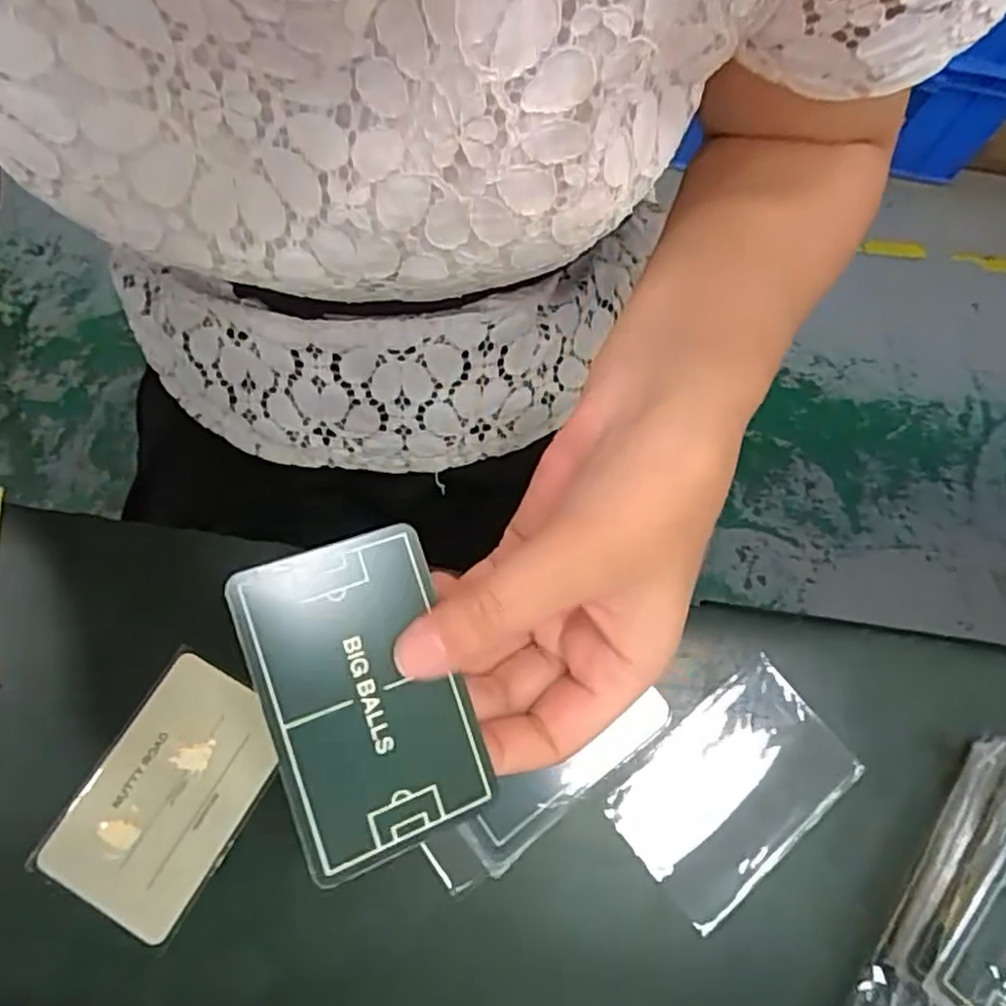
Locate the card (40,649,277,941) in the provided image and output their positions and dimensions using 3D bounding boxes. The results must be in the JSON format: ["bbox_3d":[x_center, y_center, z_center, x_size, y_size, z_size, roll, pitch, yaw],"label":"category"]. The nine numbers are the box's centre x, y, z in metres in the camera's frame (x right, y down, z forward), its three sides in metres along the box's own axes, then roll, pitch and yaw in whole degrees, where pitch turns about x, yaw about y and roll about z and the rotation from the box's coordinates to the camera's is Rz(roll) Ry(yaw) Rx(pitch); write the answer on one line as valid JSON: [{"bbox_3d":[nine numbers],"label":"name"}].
[{"bbox_3d":[-0.120,0.104,0.259,0.054,0.004,0.085,29,73,5],"label":"card"}]

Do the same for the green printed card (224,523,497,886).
[{"bbox_3d":[-0.038,0.052,0.197,0.052,0.004,0.083,-17,86,-22],"label":"green printed card"}]

